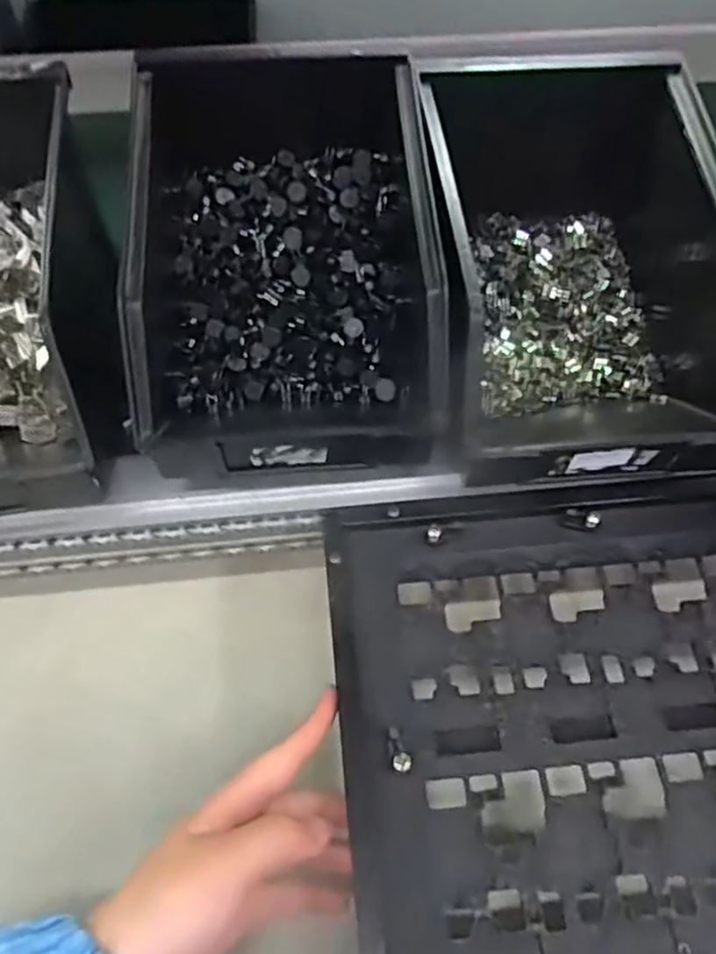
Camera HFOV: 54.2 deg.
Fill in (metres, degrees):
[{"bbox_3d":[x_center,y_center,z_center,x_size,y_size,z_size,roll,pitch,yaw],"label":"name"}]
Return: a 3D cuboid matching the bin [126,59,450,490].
[{"bbox_3d":[-0.043,-0.114,0.390,0.149,0.117,0.225,-2,61,-9],"label":"bin"}]

